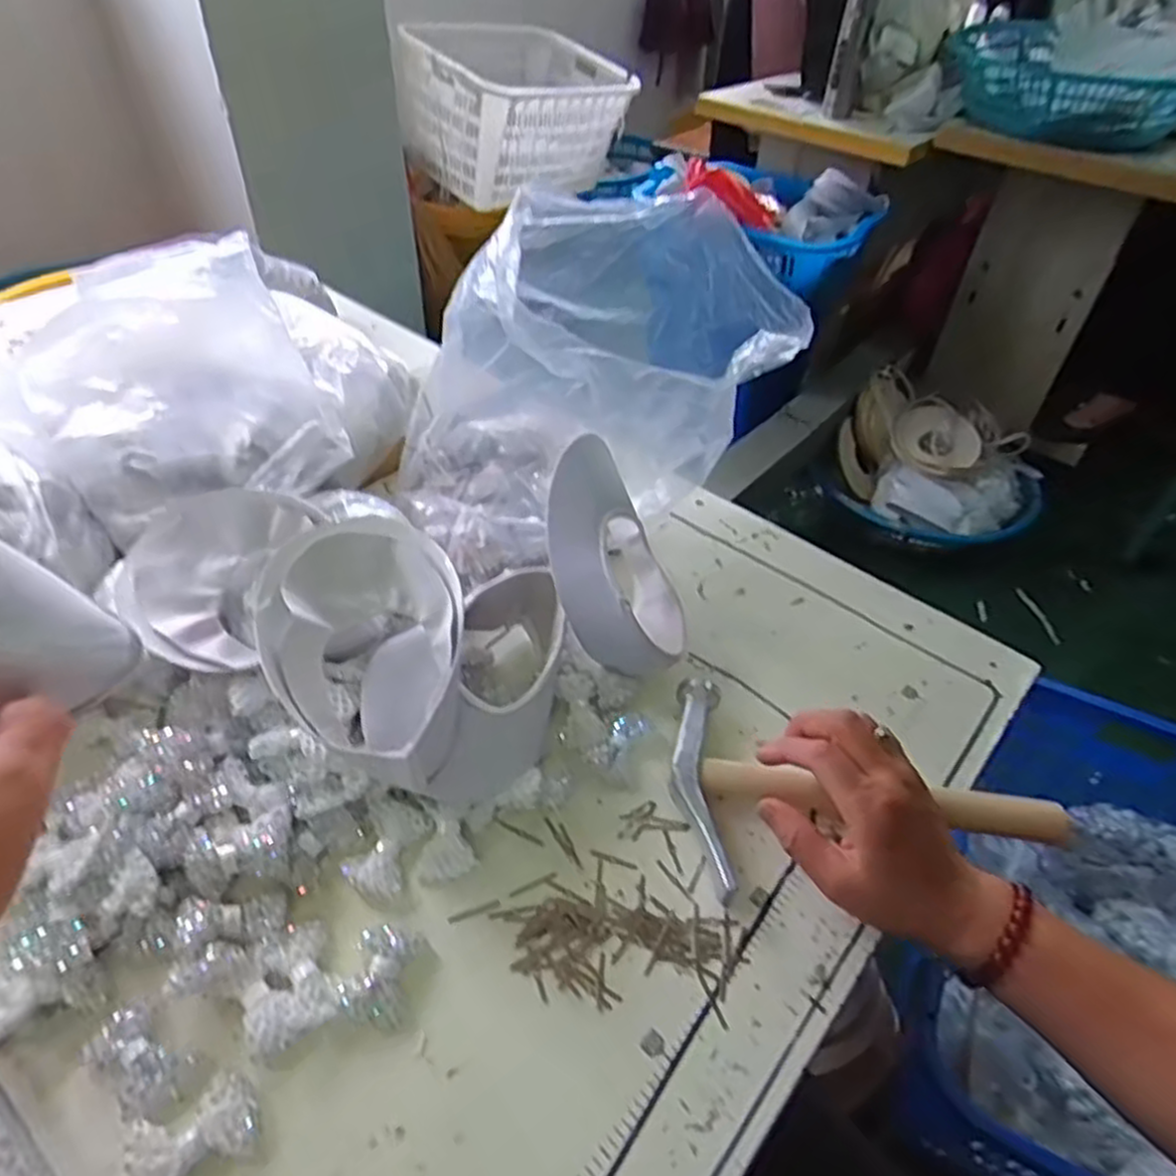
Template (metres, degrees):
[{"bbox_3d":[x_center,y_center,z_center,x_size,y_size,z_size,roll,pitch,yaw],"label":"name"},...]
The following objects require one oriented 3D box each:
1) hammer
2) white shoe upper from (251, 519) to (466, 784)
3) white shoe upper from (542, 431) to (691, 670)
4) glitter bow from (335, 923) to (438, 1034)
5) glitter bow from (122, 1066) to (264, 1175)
[{"bbox_3d":[0.166,0.131,0.461,0.231,0.026,0.134,8,45,6],"label":"hammer"},{"bbox_3d":[-0.127,0.040,0.448,0.113,0.078,0.156,-15,48,-18],"label":"white shoe upper"},{"bbox_3d":[0.019,-0.023,0.536,0.097,0.110,0.141,1,45,-3],"label":"white shoe upper"},{"bbox_3d":[-0.105,0.201,0.394,0.038,0.017,0.047,9,45,6],"label":"glitter bow"},{"bbox_3d":[-0.179,0.250,0.342,0.053,0.013,0.039,-24,51,-25],"label":"glitter bow"}]

